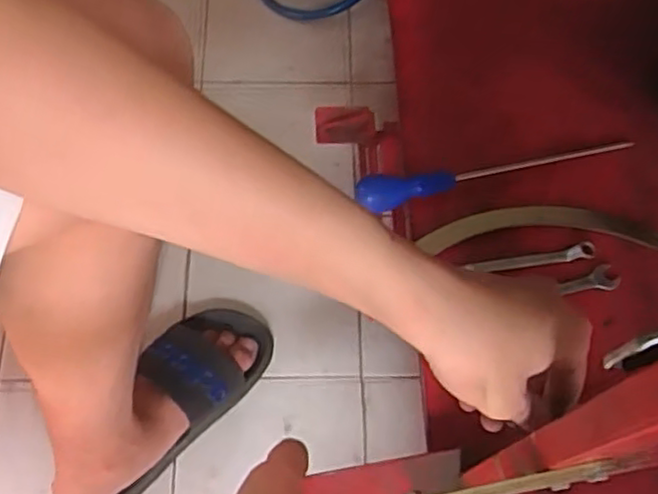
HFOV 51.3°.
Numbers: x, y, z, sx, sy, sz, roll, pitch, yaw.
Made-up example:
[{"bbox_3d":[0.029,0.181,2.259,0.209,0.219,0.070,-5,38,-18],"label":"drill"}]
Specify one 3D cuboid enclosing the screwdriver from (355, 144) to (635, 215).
[{"bbox_3d":[0.157,-0.068,0.637,0.267,0.032,0.032,-10,67,-6],"label":"screwdriver"}]

